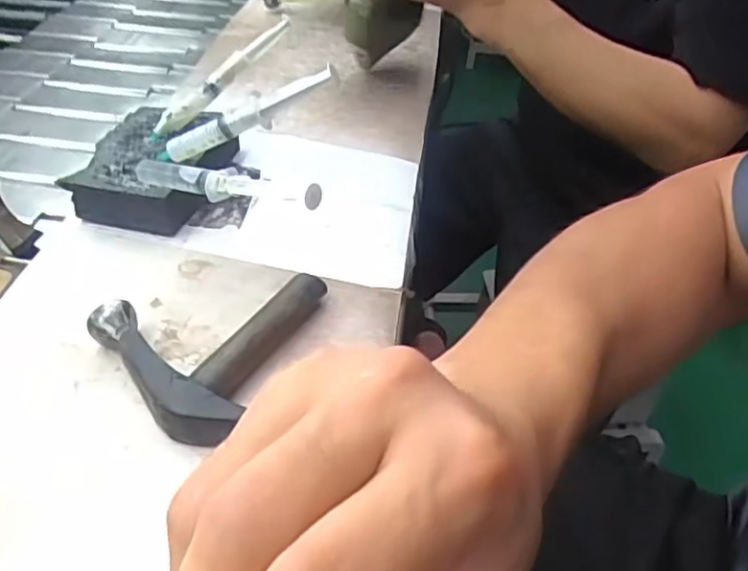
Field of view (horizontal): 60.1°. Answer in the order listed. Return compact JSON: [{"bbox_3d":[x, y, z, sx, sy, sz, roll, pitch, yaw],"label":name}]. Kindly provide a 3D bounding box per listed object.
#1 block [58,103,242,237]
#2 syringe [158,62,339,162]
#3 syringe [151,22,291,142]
[{"bbox_3d":[-0.165,-0.093,0.502,0.093,0.041,0.132,6,41,3],"label":"block"},{"bbox_3d":[-0.092,-0.116,0.450,0.153,0.022,0.014,-19,36,21],"label":"syringe"},{"bbox_3d":[-0.123,-0.166,0.517,0.018,0.022,0.142,36,74,32],"label":"syringe"}]

